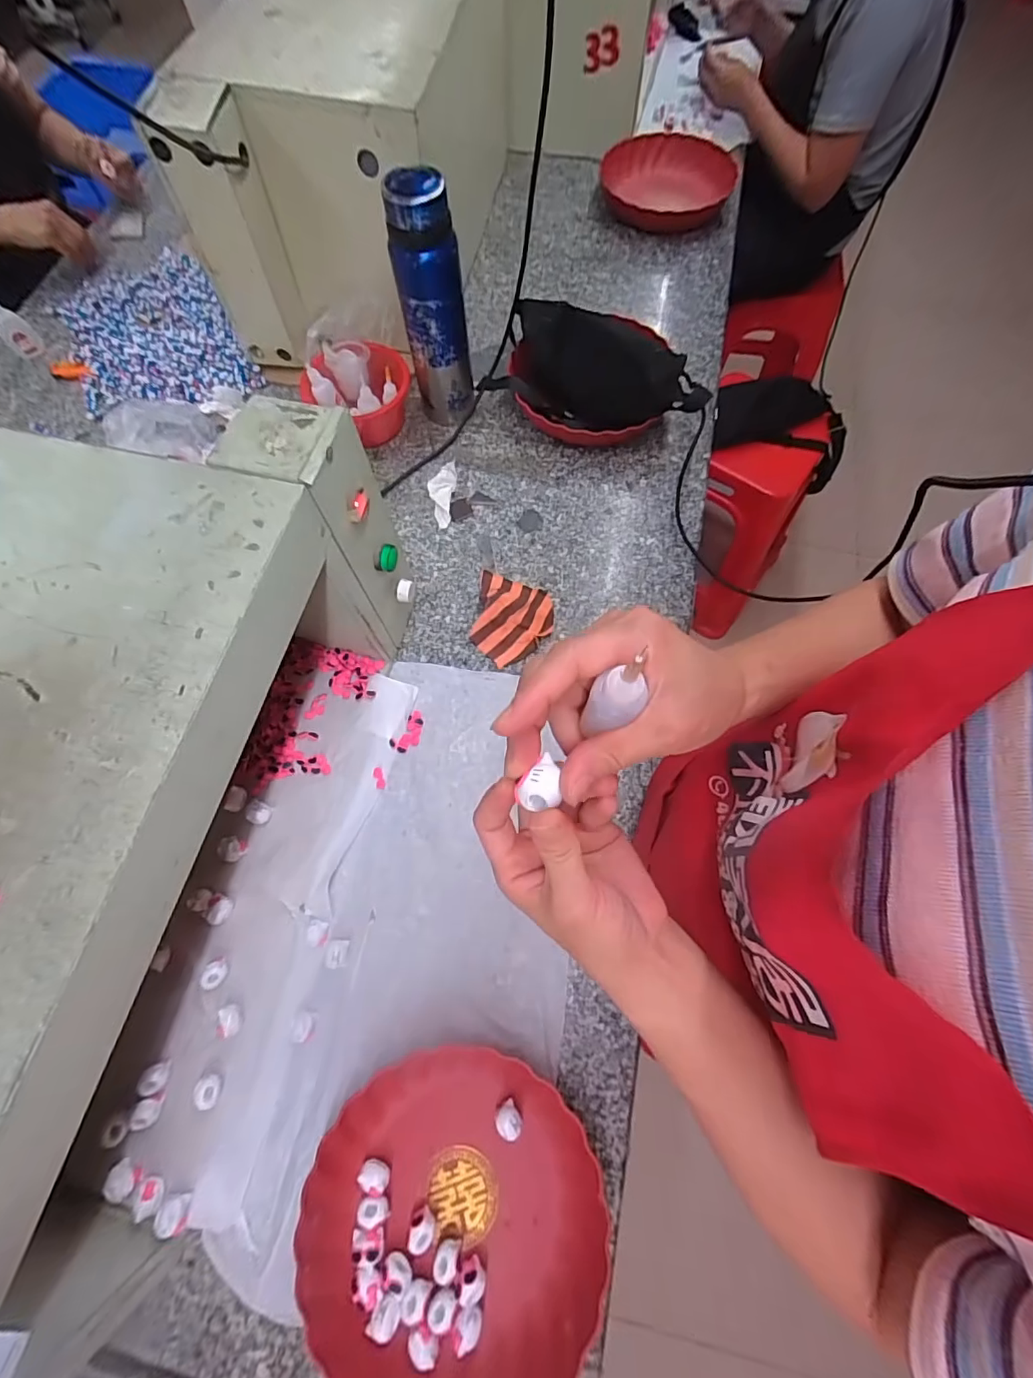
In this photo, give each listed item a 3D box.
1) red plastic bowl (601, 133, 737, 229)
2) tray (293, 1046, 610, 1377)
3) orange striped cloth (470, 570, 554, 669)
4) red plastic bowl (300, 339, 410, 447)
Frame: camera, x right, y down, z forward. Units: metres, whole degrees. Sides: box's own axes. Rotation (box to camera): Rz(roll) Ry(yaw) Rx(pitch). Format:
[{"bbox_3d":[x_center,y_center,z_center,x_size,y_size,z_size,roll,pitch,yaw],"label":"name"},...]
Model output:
[{"bbox_3d":[0.268,-0.917,0.930,0.231,0.059,0.222,-1,69,2],"label":"red plastic bowl"},{"bbox_3d":[-0.051,0.445,0.427,0.239,0.038,0.227,-1,69,2],"label":"tray"},{"bbox_3d":[-0.004,-0.092,0.645,0.097,0.026,0.119,9,69,5],"label":"orange striped cloth"},{"bbox_3d":[-0.222,-0.429,0.741,0.123,0.089,0.126,33,73,13],"label":"red plastic bowl"}]

